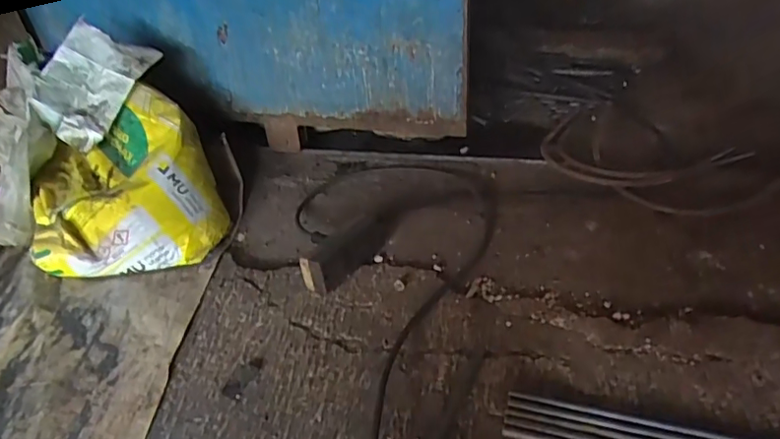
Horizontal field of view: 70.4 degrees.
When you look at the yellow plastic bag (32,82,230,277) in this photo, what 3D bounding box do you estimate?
[{"bbox_3d":[-0.448,-0.056,0.926,0.278,0.193,0.260,-19,39,-15],"label":"yellow plastic bag"}]

